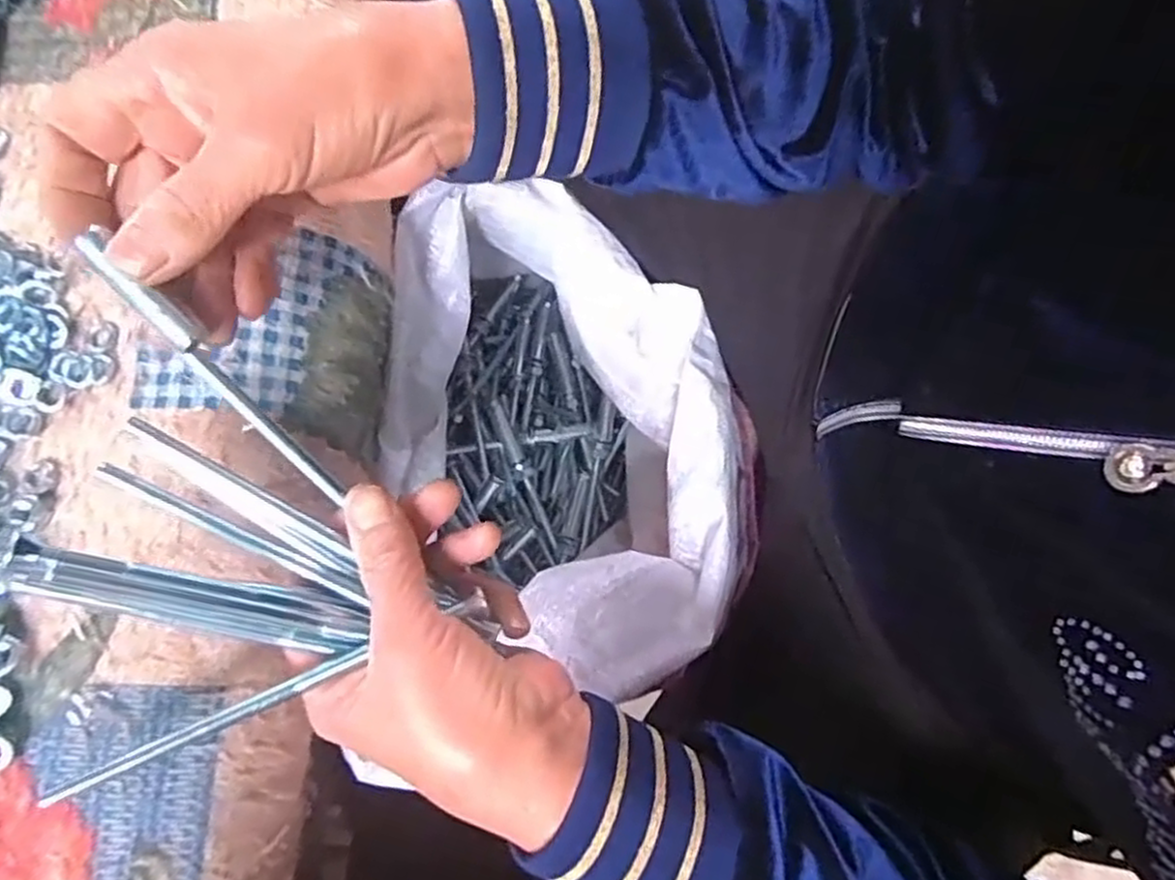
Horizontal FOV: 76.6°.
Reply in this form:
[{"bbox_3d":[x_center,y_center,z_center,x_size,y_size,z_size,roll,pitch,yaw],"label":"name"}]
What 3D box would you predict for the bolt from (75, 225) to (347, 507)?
[{"bbox_3d":[-0.120,-0.020,0.248,0.010,0.009,0.108,-42,111,-10],"label":"bolt"}]

